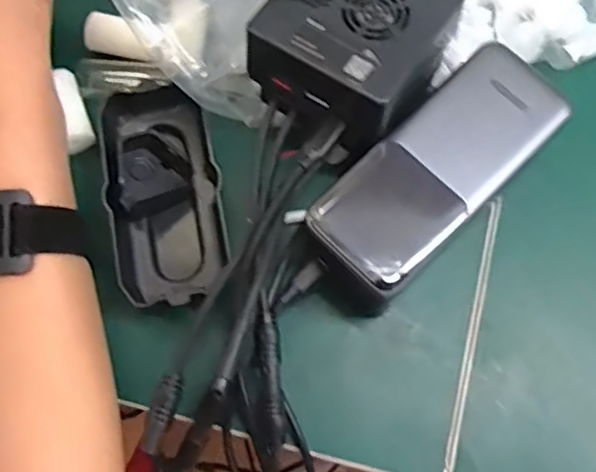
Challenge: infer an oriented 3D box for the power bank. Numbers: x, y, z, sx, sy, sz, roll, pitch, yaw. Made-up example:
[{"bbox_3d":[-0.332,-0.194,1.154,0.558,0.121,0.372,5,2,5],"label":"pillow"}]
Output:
[{"bbox_3d":[0.066,-0.030,0.315,0.126,0.037,0.054,-43,78,-11],"label":"power bank"}]

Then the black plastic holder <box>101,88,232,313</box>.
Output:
[{"bbox_3d":[-0.065,-0.021,0.329,0.053,0.031,0.110,-6,74,-1],"label":"black plastic holder"}]

